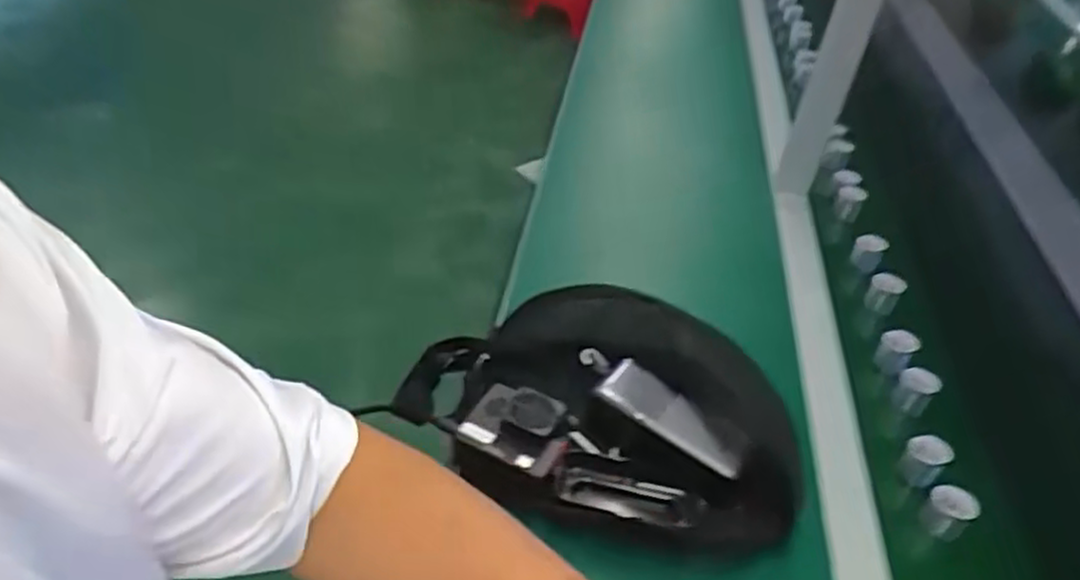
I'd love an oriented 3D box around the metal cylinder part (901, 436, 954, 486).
[{"bbox_3d":[0.323,0.144,0.639,0.032,0.036,0.026,33,49,30],"label":"metal cylinder part"}]

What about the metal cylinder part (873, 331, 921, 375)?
[{"bbox_3d":[0.352,0.060,0.750,0.031,0.033,0.033,29,47,26],"label":"metal cylinder part"}]

